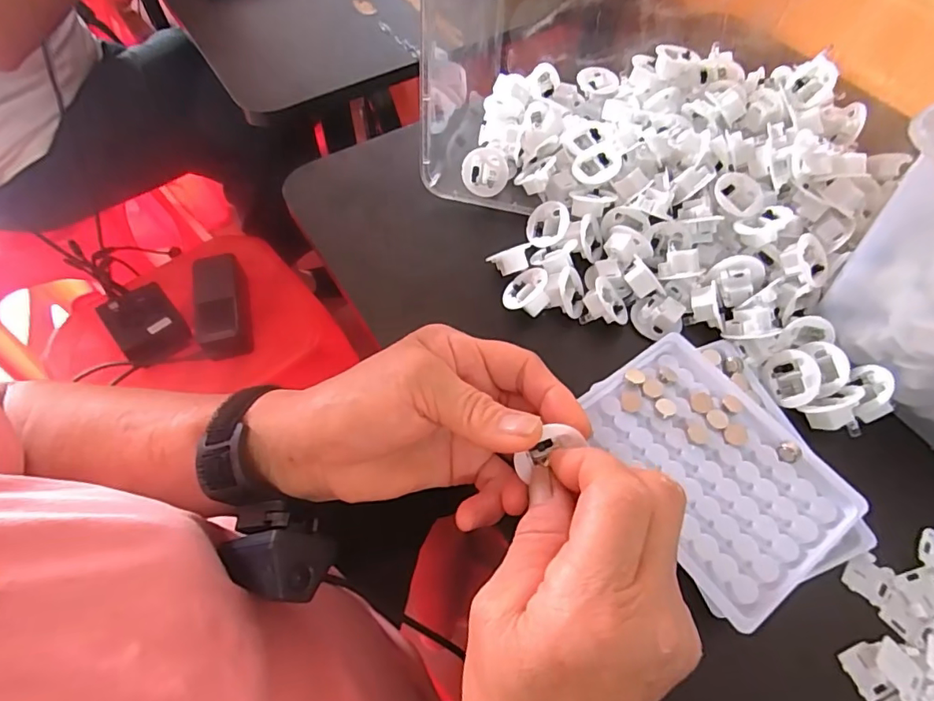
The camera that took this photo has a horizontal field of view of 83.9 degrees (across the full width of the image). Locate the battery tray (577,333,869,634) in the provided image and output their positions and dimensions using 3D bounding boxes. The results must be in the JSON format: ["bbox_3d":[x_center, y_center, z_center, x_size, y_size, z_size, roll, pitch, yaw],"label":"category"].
[{"bbox_3d":[0.127,0.057,0.272,0.093,0.006,0.131,-29,64,-16],"label":"battery tray"}]

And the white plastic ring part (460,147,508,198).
[{"bbox_3d":[0.013,-0.130,0.378,0.033,0.032,0.017,3,32,1],"label":"white plastic ring part"}]

